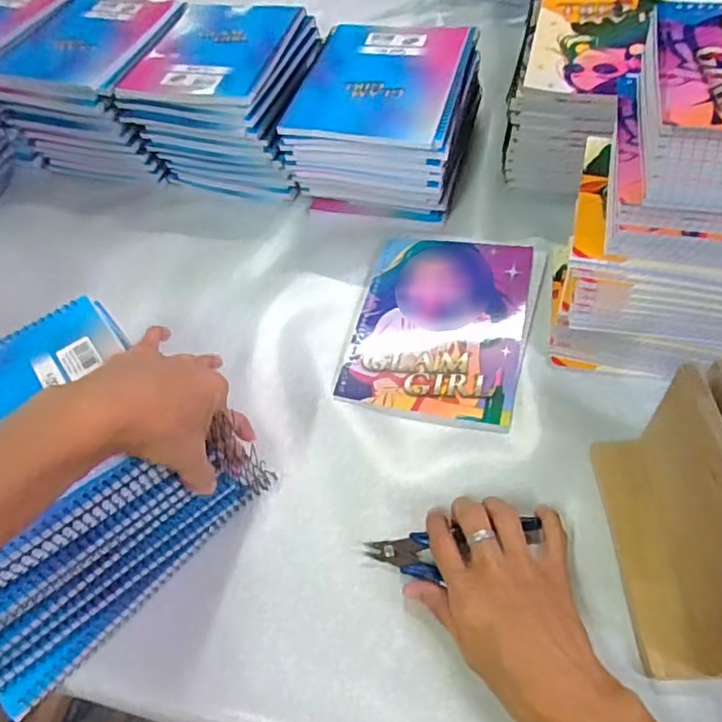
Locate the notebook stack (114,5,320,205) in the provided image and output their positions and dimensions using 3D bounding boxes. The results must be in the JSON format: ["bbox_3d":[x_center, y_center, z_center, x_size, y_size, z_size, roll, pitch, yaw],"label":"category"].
[{"bbox_3d":[-0.140,-0.305,0.693,0.187,0.128,0.195,12,55,15],"label":"notebook stack"}]

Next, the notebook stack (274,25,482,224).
[{"bbox_3d":[0.024,-0.252,0.639,0.170,0.122,0.195,11,54,14],"label":"notebook stack"}]

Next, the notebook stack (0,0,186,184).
[{"bbox_3d":[-0.301,-0.333,0.726,0.183,0.124,0.209,9,54,12],"label":"notebook stack"}]

